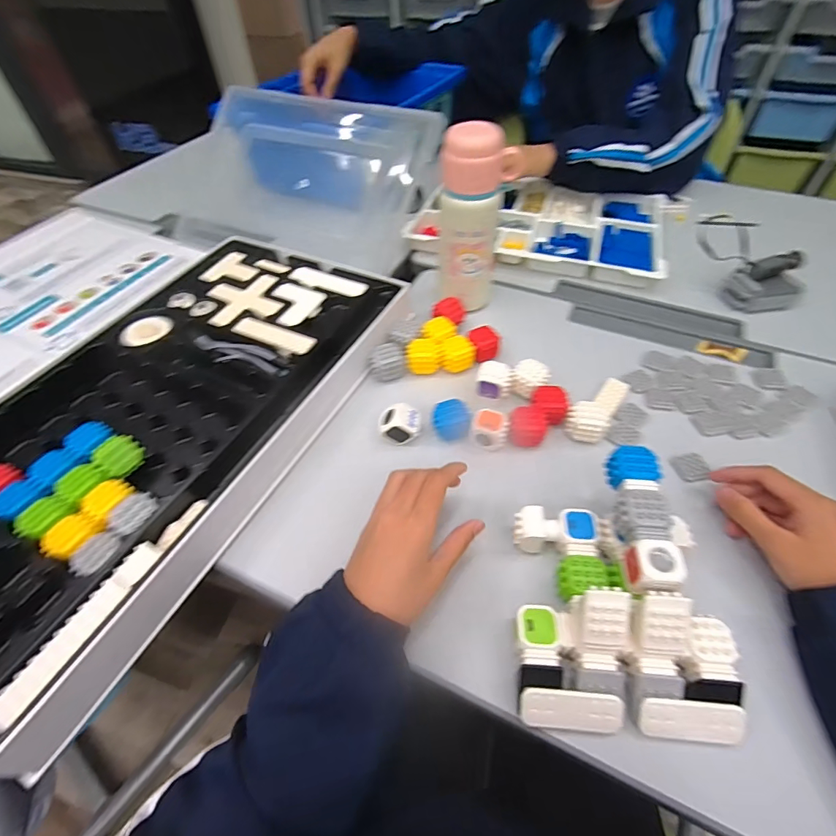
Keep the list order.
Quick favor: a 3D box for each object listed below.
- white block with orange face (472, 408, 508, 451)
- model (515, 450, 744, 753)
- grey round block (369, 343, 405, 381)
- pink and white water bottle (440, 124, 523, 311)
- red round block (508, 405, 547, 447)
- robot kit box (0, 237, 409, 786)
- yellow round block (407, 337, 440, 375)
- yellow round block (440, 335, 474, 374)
[{"bbox_3d":[0.074,0.013,0.454,0.035,0.028,0.035,5,52,6],"label":"white block with orange face"},{"bbox_3d":[0.151,0.124,0.336,0.145,0.078,0.186,2,52,4],"label":"model"},{"bbox_3d":[-0.036,-0.064,0.516,0.039,0.029,0.037,-1,52,1],"label":"grey round block"},{"bbox_3d":[0.061,-0.225,0.530,0.071,0.205,0.057,-10,52,-6],"label":"pink and white water bottle"},{"bbox_3d":[0.112,0.011,0.453,0.037,0.033,0.031,15,54,14],"label":"red round block"},{"bbox_3d":[-0.262,-0.013,0.470,0.295,0.057,0.528,22,56,18],"label":"robot kit box"},{"bbox_3d":[0.006,-0.073,0.527,0.037,0.031,0.033,-3,52,0],"label":"yellow round block"},{"bbox_3d":[0.046,-0.075,0.527,0.040,0.033,0.034,-2,52,0],"label":"yellow round block"}]

